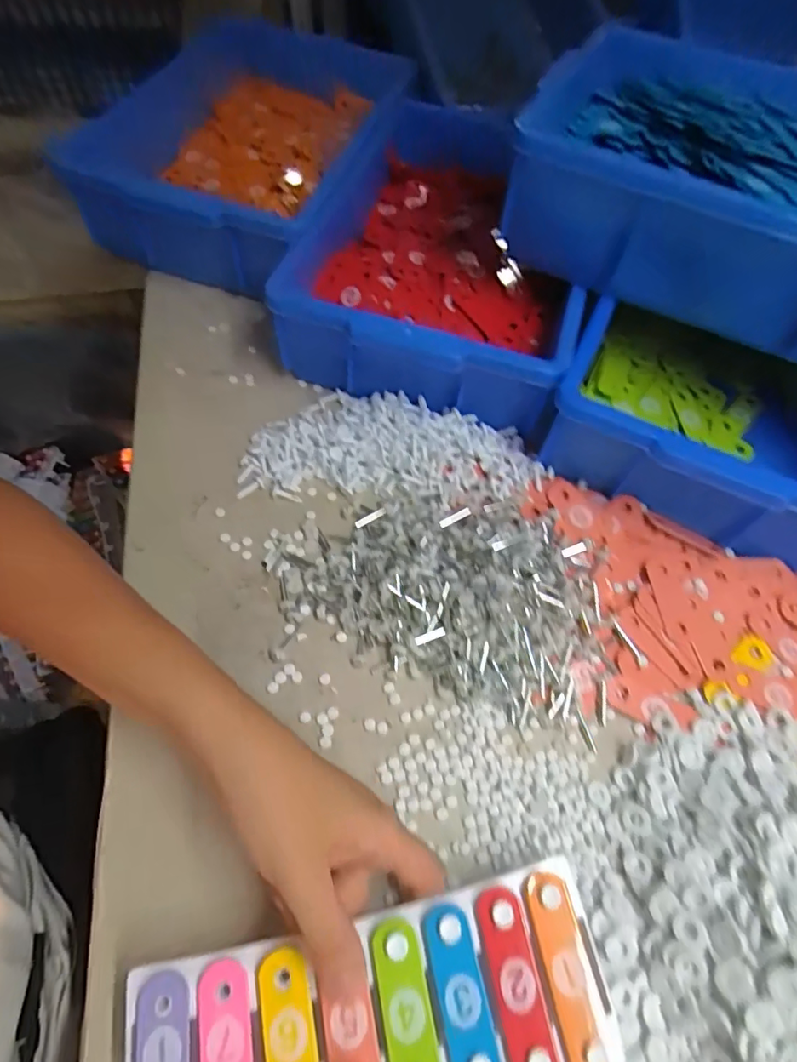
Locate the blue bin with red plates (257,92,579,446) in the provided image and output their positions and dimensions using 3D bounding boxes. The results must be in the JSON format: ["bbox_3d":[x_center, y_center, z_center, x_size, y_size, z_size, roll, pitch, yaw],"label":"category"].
[{"bbox_3d":[0.057,-0.274,0.527,0.241,0.088,0.367,16,61,6],"label":"blue bin with red plates"}]

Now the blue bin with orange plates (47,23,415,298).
[{"bbox_3d":[-0.144,-0.382,0.559,0.228,0.112,0.319,11,61,3],"label":"blue bin with orange plates"}]

